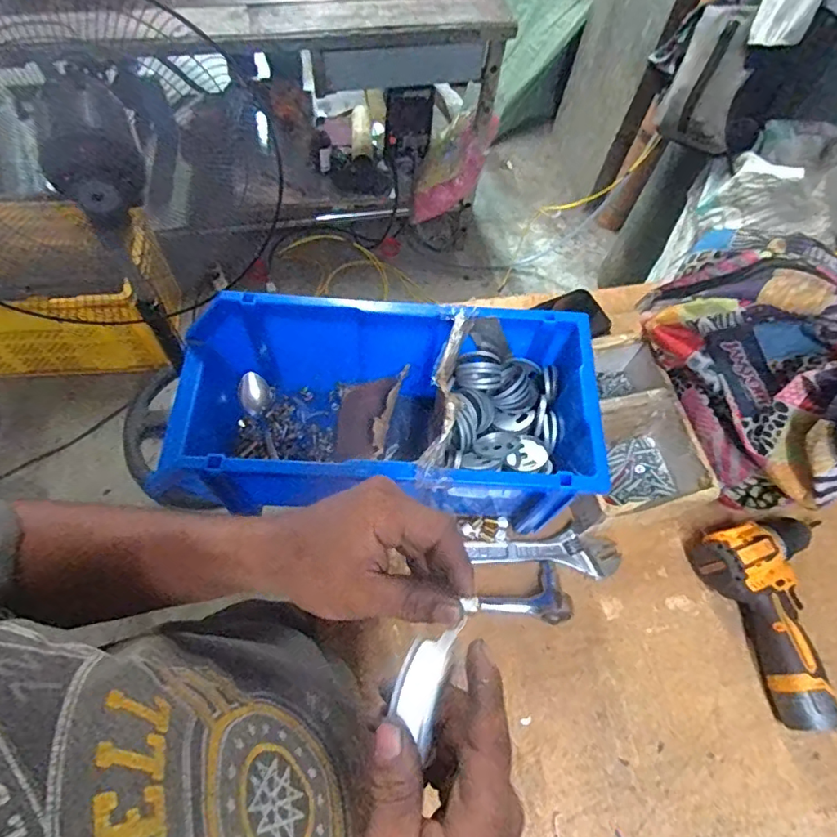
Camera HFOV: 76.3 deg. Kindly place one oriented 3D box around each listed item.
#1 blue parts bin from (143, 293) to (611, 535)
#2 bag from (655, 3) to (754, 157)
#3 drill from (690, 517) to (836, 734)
[{"bbox_3d":[-0.045,-0.005,0.601,0.446,0.168,0.209,6,64,-2],"label":"blue parts bin"},{"bbox_3d":[0.607,-0.700,1.124,0.069,0.236,0.226,-10,66,-9],"label":"bag"},{"bbox_3d":[0.414,0.216,0.596,0.154,0.057,0.214,-14,66,-11],"label":"drill"}]

